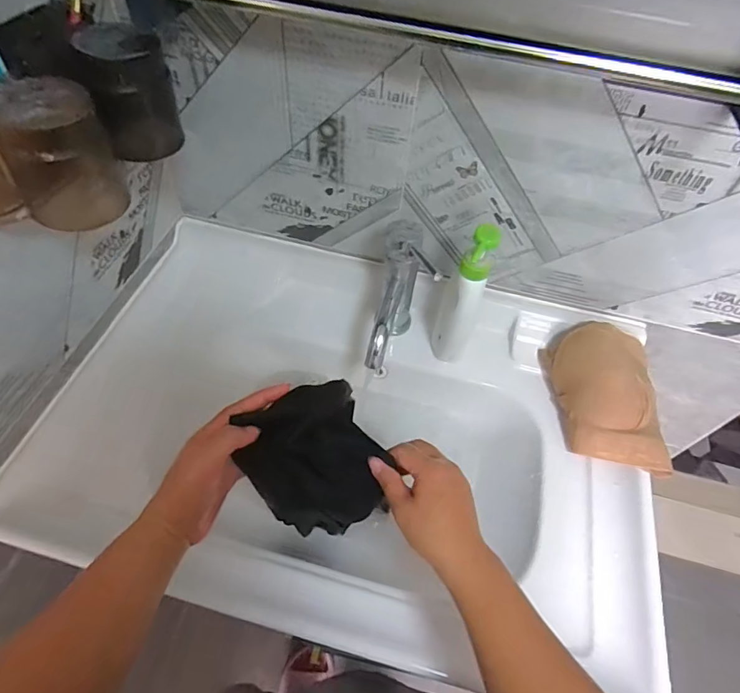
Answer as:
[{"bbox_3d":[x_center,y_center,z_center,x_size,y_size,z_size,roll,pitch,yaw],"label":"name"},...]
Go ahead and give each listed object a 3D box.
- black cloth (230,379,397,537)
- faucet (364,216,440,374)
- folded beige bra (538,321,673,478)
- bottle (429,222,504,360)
[{"bbox_3d":[-0.050,0.114,0.432,0.109,0.124,0.098,-25,57,-23],"label":"black cloth"},{"bbox_3d":[0.026,-0.041,0.586,0.048,0.182,0.146,12,55,4],"label":"faucet"},{"bbox_3d":[0.305,0.058,0.596,0.125,0.066,0.192,6,54,0],"label":"folded beige bra"},{"bbox_3d":[0.115,-0.066,0.578,0.048,0.203,0.069,15,55,6],"label":"bottle"}]

